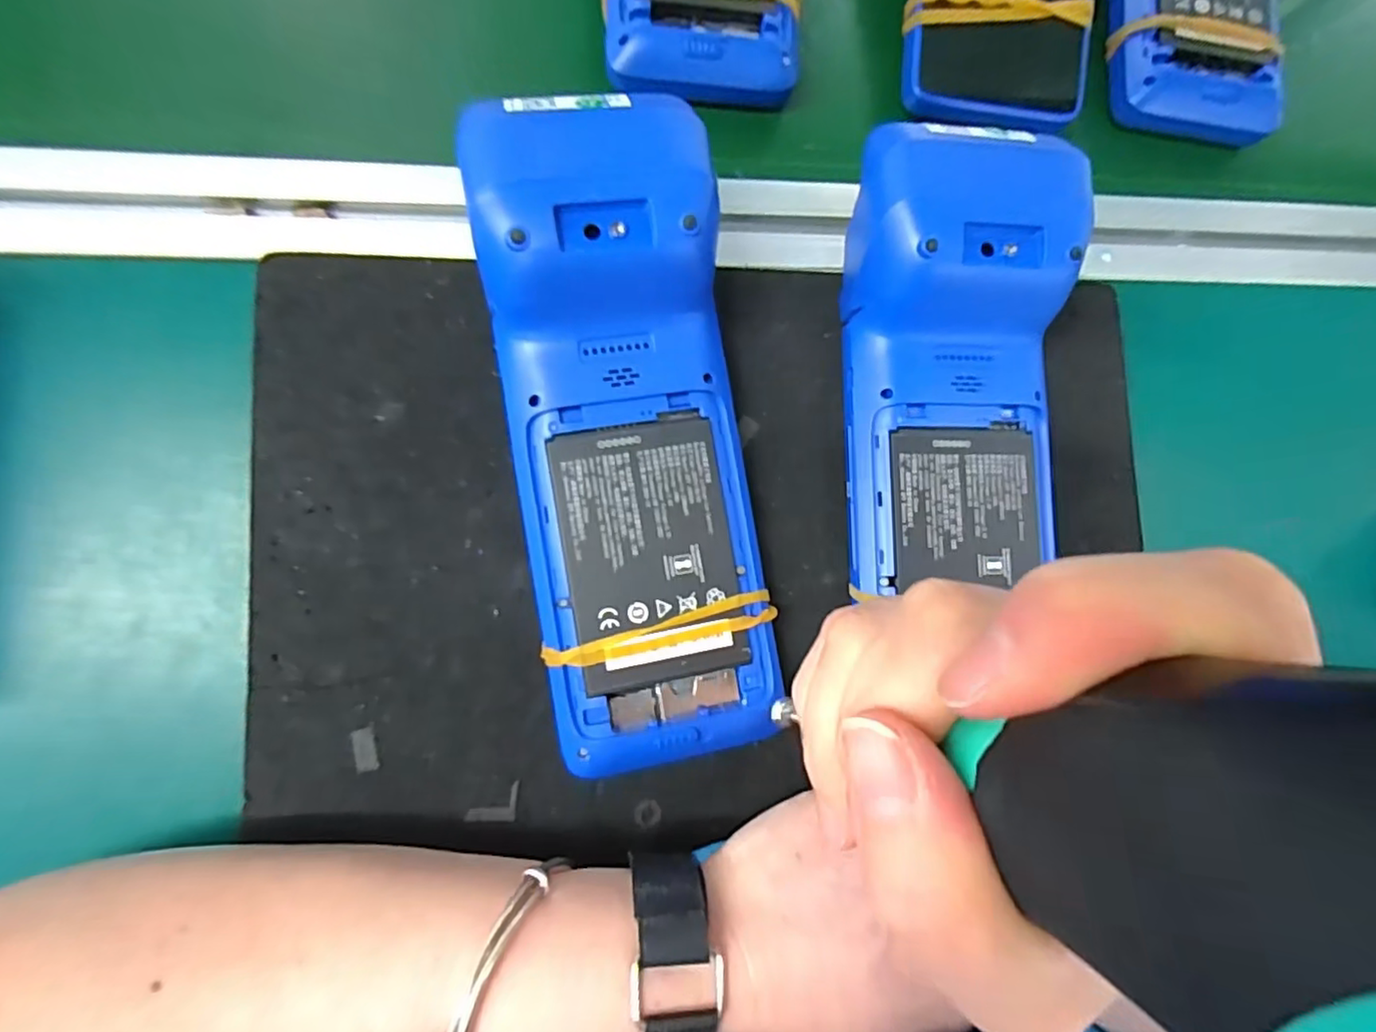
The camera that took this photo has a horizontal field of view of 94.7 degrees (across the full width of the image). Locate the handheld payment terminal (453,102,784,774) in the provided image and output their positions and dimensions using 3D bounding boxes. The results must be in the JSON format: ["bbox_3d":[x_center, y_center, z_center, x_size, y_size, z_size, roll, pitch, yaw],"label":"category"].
[{"bbox_3d":[-0.019,-0.024,0.217,0.078,0.053,0.215,-9,87,-9],"label":"handheld payment terminal"}]

